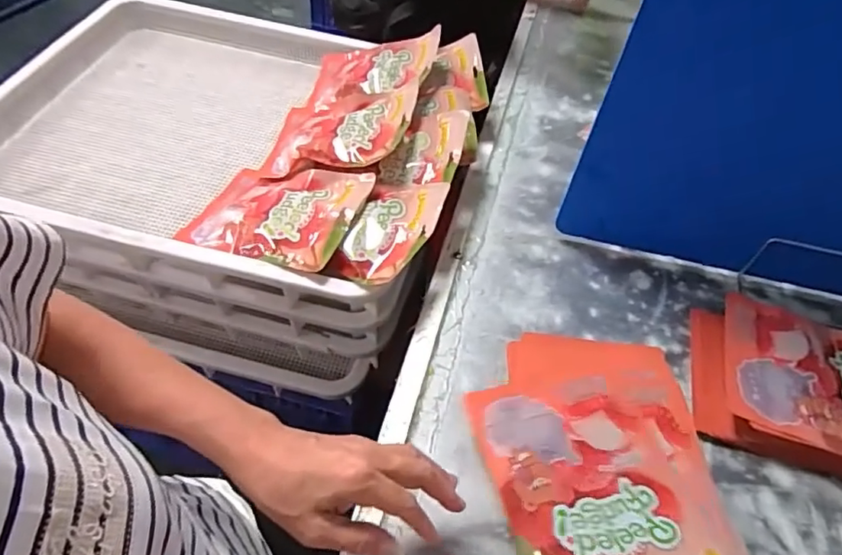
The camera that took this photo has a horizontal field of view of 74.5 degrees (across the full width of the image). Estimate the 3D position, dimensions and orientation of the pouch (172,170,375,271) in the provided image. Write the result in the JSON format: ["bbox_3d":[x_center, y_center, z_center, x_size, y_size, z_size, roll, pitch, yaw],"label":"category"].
[{"bbox_3d":[-0.180,-0.081,0.671,0.224,0.027,0.153,7,51,24],"label":"pouch"}]

